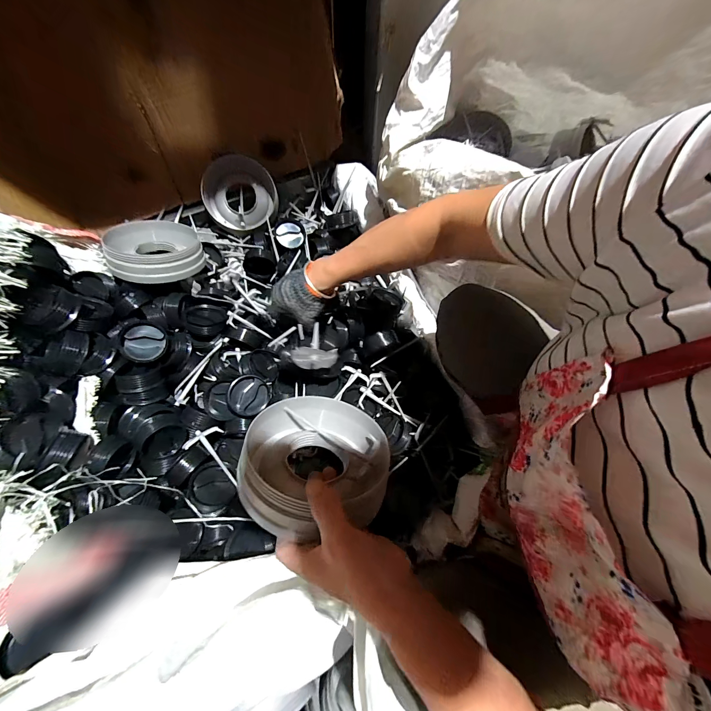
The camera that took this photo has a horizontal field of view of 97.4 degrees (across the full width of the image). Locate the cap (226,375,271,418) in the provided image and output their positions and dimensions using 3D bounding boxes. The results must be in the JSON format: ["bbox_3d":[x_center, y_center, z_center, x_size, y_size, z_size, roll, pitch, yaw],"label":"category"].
[{"bbox_3d":[-0.179,0.069,0.521,0.064,0.019,0.069,2,82,-15],"label":"cap"}]

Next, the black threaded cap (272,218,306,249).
[{"bbox_3d":[-0.152,-0.279,0.718,0.071,0.035,0.071,0,70,0],"label":"black threaded cap"}]

